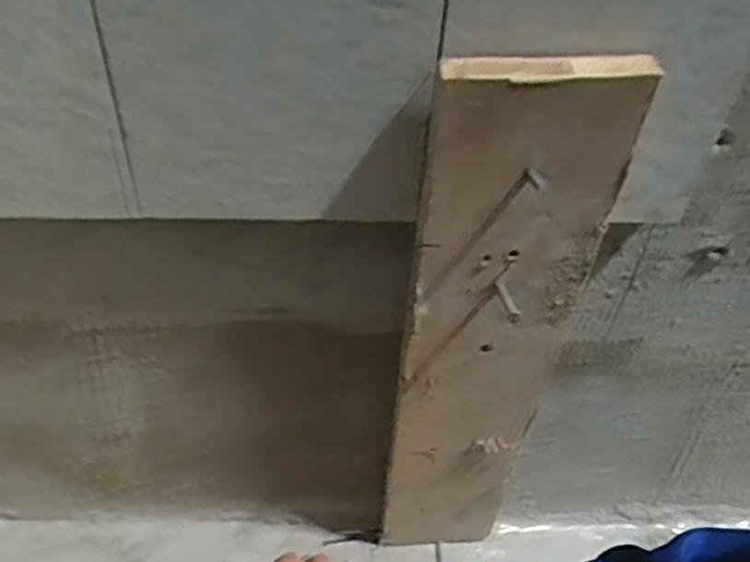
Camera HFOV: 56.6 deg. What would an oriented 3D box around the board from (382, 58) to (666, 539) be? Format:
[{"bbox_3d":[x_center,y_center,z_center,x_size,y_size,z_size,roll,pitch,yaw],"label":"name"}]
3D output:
[{"bbox_3d":[0.065,0.060,0.453,0.106,0.437,0.020,-2,44,-6],"label":"board"}]

